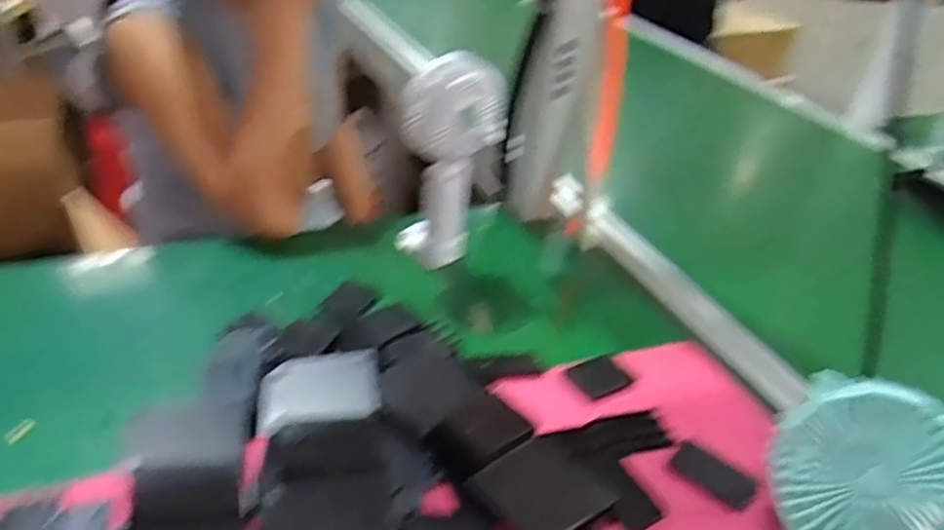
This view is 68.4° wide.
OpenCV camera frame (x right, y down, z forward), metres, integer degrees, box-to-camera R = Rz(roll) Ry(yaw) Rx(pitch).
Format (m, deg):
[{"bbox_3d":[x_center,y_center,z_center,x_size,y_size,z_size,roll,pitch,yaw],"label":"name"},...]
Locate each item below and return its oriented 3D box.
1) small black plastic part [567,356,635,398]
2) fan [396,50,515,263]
[{"bbox_3d":[0.102,0.089,0.554,0.044,0.006,0.036,-13,39,-28],"label":"small black plastic part"},{"bbox_3d":[-0.023,-0.093,0.650,0.084,0.193,0.067,9,33,1],"label":"fan"}]

